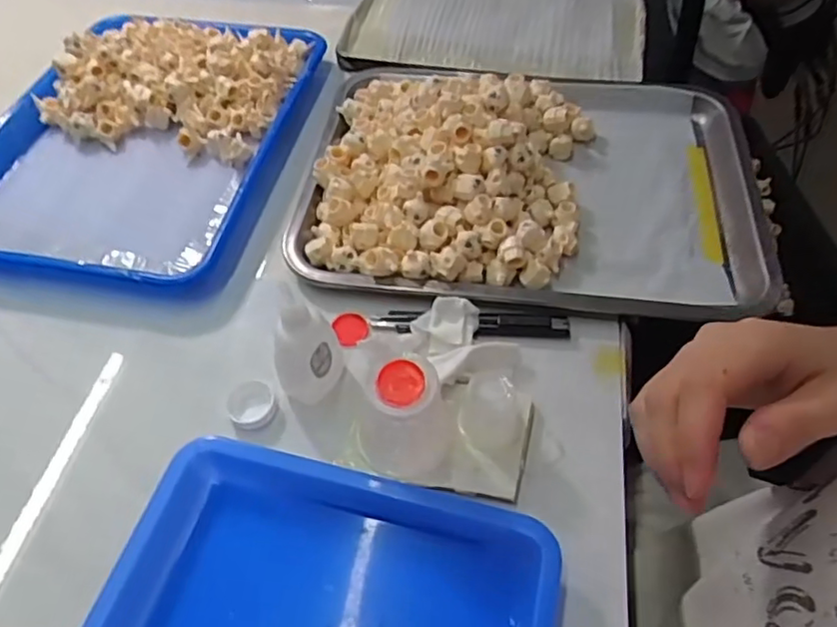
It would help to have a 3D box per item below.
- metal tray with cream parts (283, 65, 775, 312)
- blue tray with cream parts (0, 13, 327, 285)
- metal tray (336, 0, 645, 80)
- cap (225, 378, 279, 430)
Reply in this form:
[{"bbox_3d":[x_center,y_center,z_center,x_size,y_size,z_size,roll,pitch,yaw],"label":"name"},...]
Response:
[{"bbox_3d":[0.090,-0.122,0.488,0.343,0.060,0.268,8,56,8],"label":"metal tray with cream parts"},{"bbox_3d":[-0.239,-0.159,0.532,0.247,0.034,0.315,8,56,8],"label":"blue tray with cream parts"},{"bbox_3d":[0.084,-0.323,0.664,0.302,0.022,0.245,9,56,9],"label":"metal tray"},{"bbox_3d":[-0.105,0.058,0.389,0.029,0.010,0.032,-20,57,-11],"label":"cap"}]

